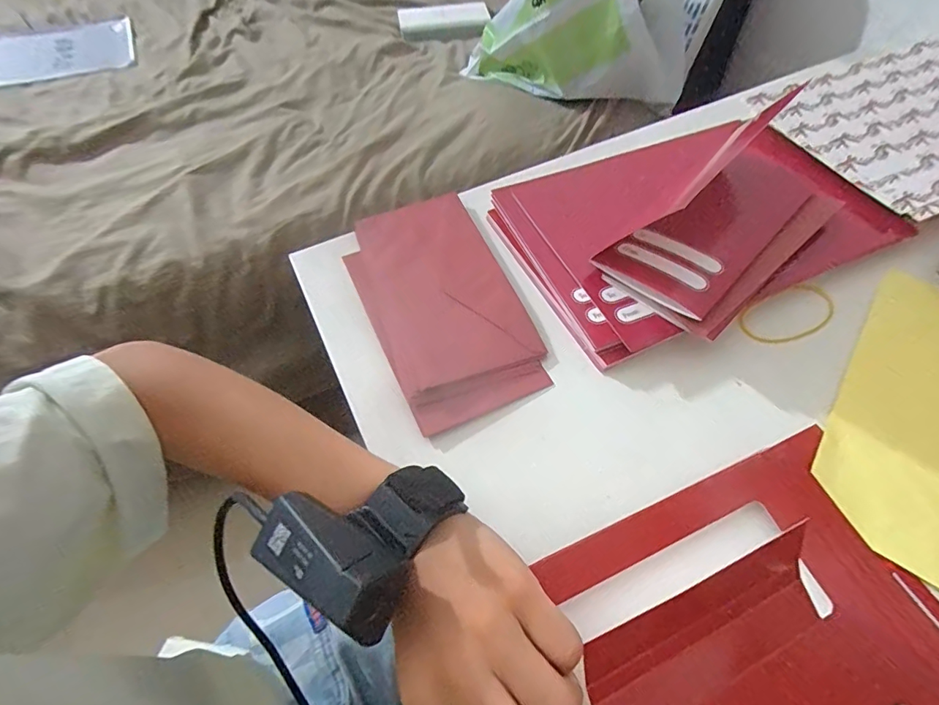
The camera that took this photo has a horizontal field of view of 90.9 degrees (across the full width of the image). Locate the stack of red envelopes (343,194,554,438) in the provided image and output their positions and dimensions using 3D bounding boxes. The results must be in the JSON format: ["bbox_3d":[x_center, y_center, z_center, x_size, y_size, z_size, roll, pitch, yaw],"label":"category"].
[{"bbox_3d":[-0.021,-0.041,0.344,0.106,0.013,0.193,-22,59,-14],"label":"stack of red envelopes"}]

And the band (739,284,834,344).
[{"bbox_3d":[0.227,-0.027,0.330,0.073,0.004,0.039,-20,58,-12],"label":"band"}]

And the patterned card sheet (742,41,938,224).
[{"bbox_3d":[0.418,-0.216,0.415,0.279,0.004,0.181,-22,60,-11],"label":"patterned card sheet"}]

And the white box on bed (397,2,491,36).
[{"bbox_3d":[-0.048,-0.628,0.860,0.167,0.025,0.044,-3,56,-2],"label":"white box on bed"}]

